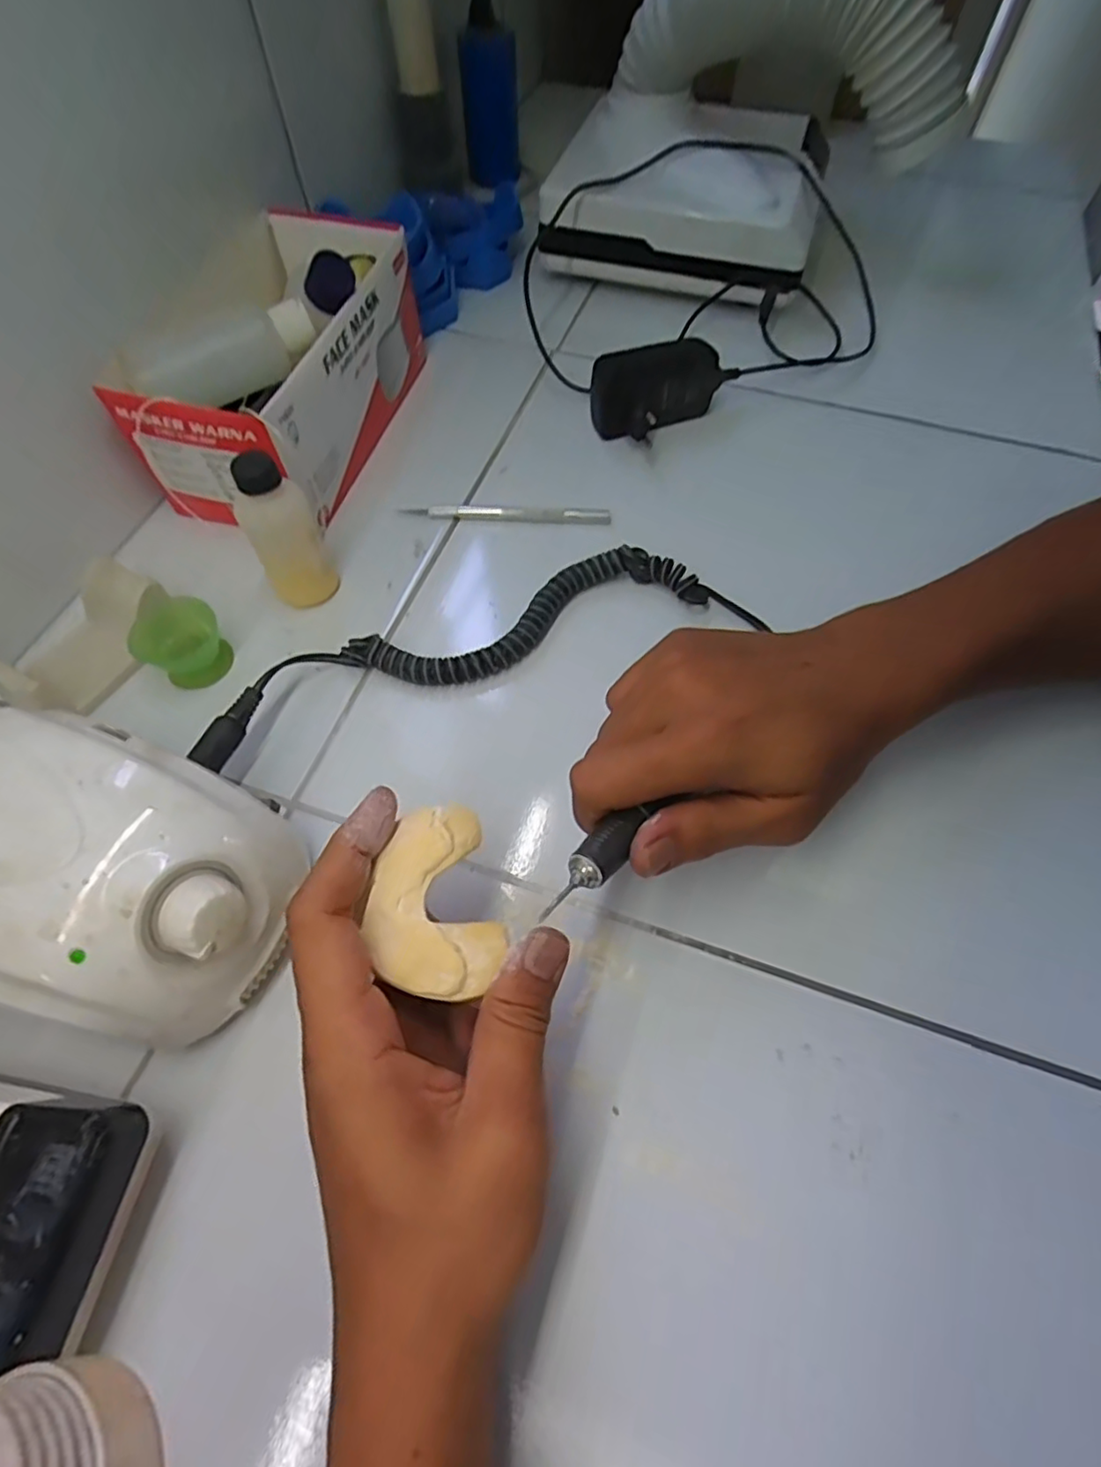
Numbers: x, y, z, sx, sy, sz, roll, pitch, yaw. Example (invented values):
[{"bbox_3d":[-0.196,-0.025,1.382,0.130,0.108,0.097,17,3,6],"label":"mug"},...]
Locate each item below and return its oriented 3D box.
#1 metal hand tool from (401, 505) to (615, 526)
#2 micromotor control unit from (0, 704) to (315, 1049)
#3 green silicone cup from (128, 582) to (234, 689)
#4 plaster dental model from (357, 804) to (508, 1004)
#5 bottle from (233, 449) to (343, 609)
[{"bbox_3d":[-0.029,-0.143,0.407,0.133,0.007,0.006,3,62,1],"label":"metal hand tool"},{"bbox_3d":[-0.180,0.055,0.257,0.139,0.081,0.098,19,64,10],"label":"micromotor control unit"},{"bbox_3d":[-0.201,-0.052,0.345,0.042,0.029,0.040,0,62,0],"label":"green silicone cup"},{"bbox_3d":[-0.043,0.060,0.226,0.045,0.015,0.064,-16,63,-8],"label":"plaster dental model"},{"bbox_3d":[-0.141,-0.104,0.340,0.035,0.085,0.029,-27,65,-13],"label":"bottle"}]

